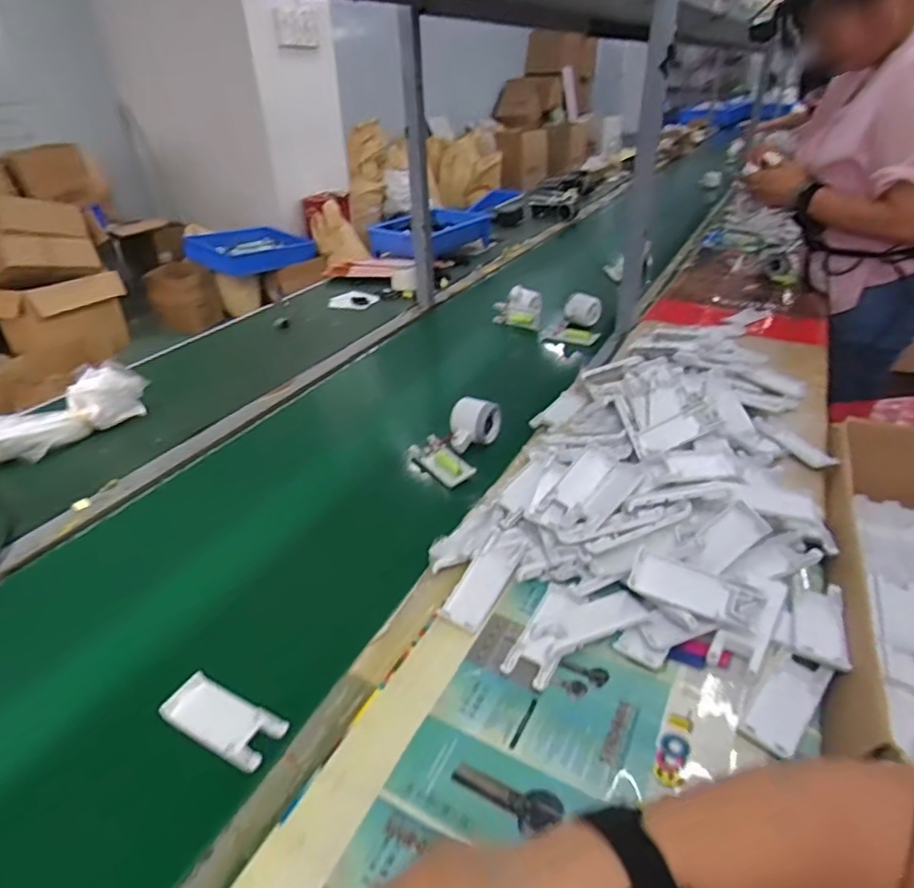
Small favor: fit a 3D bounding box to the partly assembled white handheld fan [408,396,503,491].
[{"bbox_3d":[-0.007,-0.014,0.776,0.093,0.068,0.132,14,36,22],"label":"partly assembled white handheld fan"}]

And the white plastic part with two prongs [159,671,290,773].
[{"bbox_3d":[-0.188,0.221,0.467,0.104,0.006,0.042,15,37,24],"label":"white plastic part with two prongs"}]

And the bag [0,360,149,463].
[{"bbox_3d":[-0.551,-0.039,0.809,0.229,0.075,0.087,-21,38,-28],"label":"bag"}]

